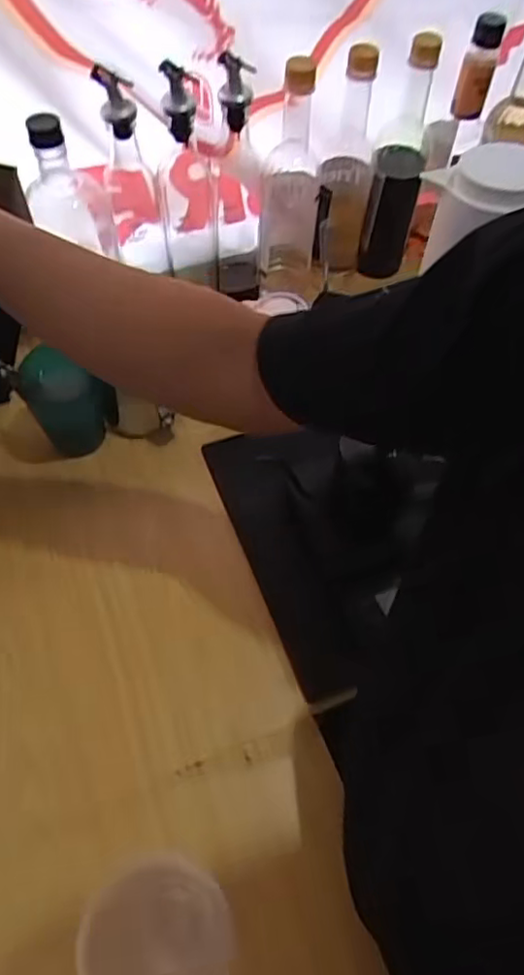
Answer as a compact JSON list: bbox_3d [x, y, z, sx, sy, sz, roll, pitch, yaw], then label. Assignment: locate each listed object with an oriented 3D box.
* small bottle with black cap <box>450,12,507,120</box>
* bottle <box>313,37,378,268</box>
[{"bbox_3d":[0.236,-0.460,0.684,0.034,0.096,0.027,19,60,10],"label":"small bottle with black cap"},{"bbox_3d":[0.097,-0.362,0.720,0.058,0.246,0.064,10,59,5],"label":"bottle"}]

